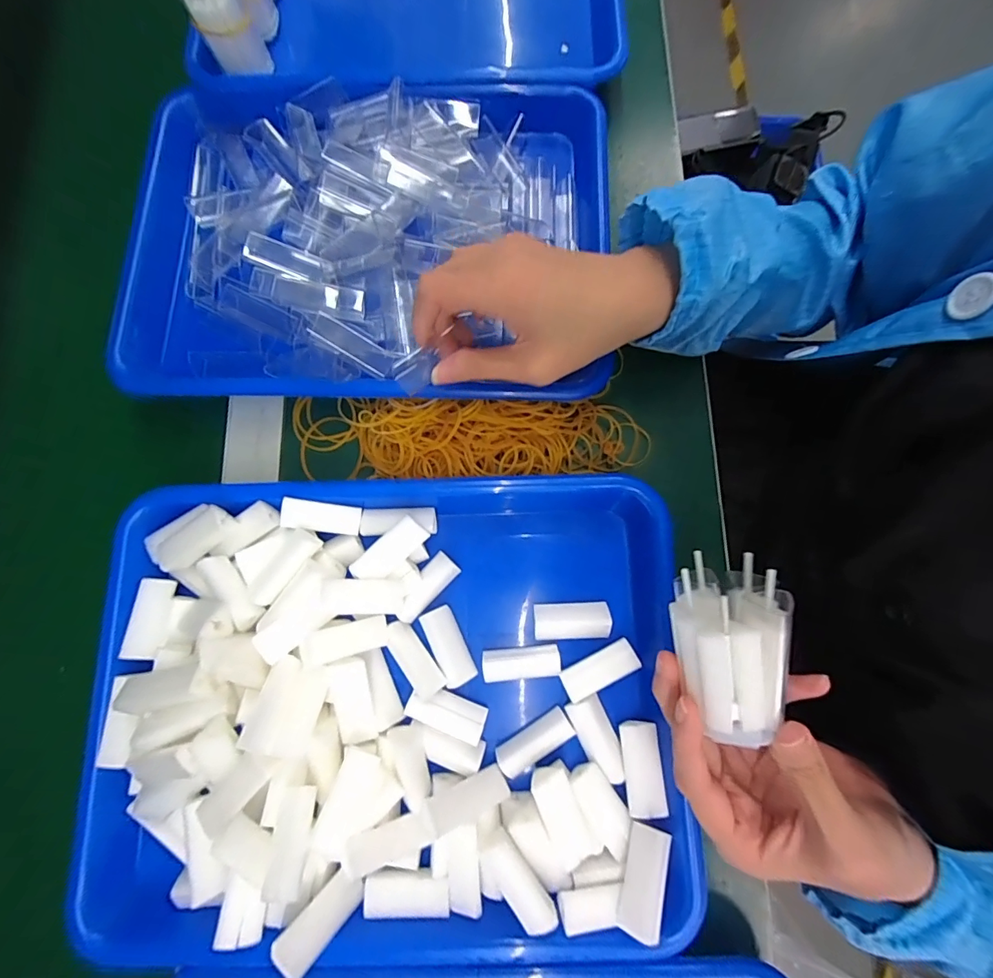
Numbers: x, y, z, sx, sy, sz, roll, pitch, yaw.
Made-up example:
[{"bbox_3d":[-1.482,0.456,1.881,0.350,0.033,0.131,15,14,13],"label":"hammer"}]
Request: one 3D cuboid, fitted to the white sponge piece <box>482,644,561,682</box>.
[{"bbox_3d":[0.015,0.105,0.270,0.045,0.007,0.018,-7,79,0],"label":"white sponge piece"}]

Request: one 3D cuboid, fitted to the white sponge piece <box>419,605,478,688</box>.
[{"bbox_3d":[-0.029,0.095,0.273,0.019,0.008,0.046,-26,80,-4],"label":"white sponge piece"}]

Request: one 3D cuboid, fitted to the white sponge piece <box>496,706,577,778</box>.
[{"bbox_3d":[0.022,0.145,0.260,0.046,0.012,0.016,-26,80,-16],"label":"white sponge piece"}]

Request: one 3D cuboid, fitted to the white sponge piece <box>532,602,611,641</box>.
[{"bbox_3d":[0.046,0.080,0.274,0.045,0.018,0.021,-2,79,1],"label":"white sponge piece"}]

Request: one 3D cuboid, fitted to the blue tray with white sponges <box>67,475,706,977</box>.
[{"bbox_3d":[-0.064,0.117,0.254,0.333,0.050,0.245,-1,79,1],"label":"blue tray with white sponges"}]

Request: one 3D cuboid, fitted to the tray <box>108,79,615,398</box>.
[{"bbox_3d":[-0.091,-0.178,0.322,0.334,0.043,0.241,0,79,1],"label":"tray"}]

